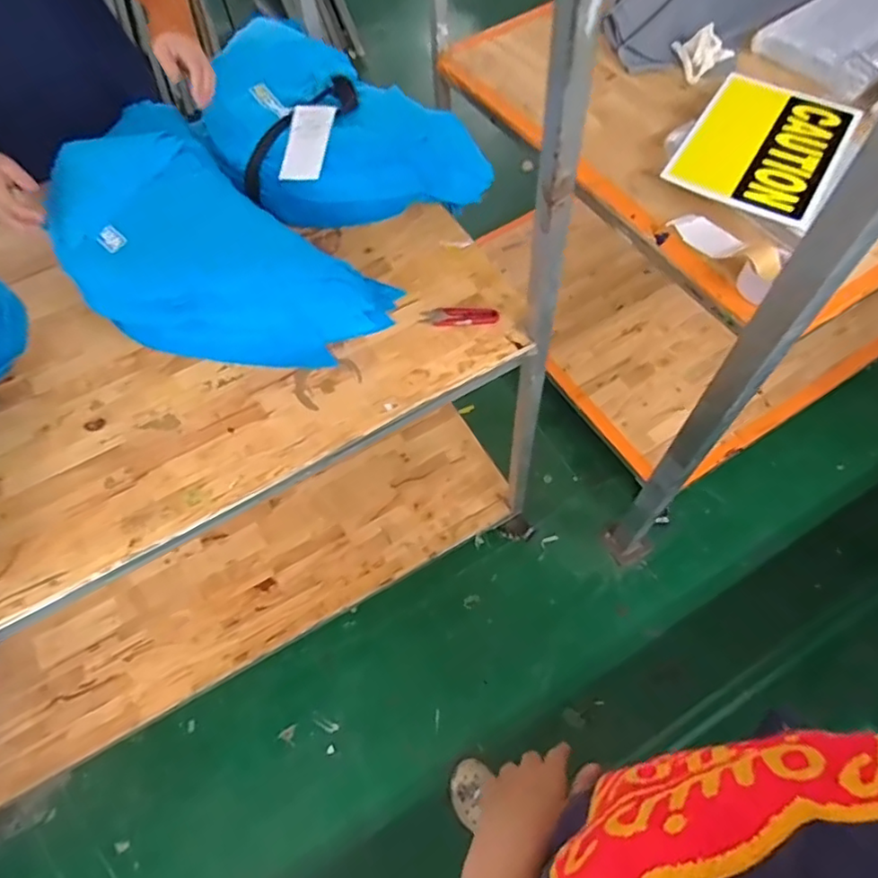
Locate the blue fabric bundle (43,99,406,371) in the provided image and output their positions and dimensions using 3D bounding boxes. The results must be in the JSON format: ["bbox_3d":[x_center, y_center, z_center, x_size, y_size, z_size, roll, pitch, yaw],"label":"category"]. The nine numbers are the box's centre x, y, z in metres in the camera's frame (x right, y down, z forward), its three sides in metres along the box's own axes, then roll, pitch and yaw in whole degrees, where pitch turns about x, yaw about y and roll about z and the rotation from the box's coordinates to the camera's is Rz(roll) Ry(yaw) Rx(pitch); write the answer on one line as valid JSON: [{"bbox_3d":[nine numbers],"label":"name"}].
[{"bbox_3d":[-0.382,-0.299,0.909,0.591,0.114,0.316,38,71,21],"label":"blue fabric bundle"}]

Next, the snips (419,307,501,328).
[{"bbox_3d":[0.030,-0.182,0.878,0.115,0.017,0.032,7,63,8],"label":"snips"}]

